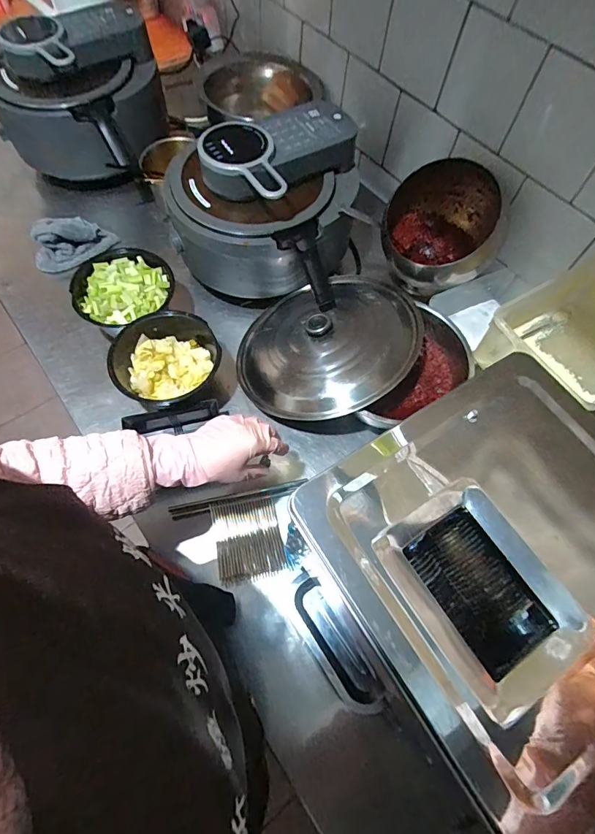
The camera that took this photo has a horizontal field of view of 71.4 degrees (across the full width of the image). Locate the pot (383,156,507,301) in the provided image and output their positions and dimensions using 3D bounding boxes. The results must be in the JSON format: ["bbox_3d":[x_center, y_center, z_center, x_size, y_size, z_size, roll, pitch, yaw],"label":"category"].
[{"bbox_3d":[0.260,-0.342,0.771,0.202,0.163,0.199,2,64,-3],"label":"pot"}]

